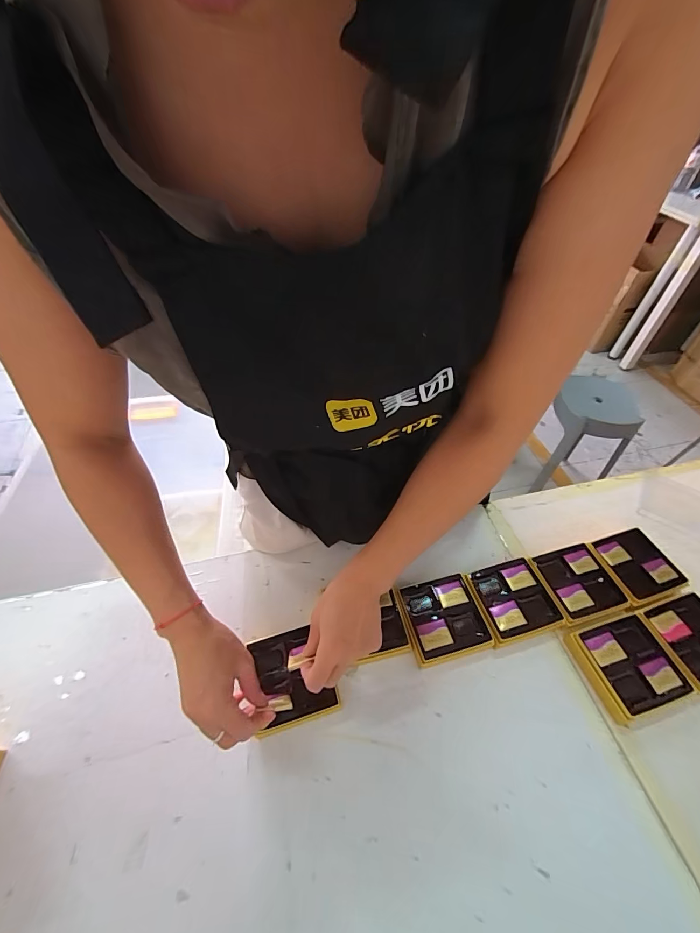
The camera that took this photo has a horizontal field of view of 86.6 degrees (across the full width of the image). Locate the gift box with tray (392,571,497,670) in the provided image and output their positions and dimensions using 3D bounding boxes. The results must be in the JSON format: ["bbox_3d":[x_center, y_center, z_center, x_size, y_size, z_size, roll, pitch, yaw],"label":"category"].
[{"bbox_3d":[0.119,0.200,0.490,0.099,0.026,0.099,-11,50,-10],"label":"gift box with tray"}]

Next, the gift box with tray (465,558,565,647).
[{"bbox_3d":[0.218,0.179,0.504,0.101,0.030,0.096,-12,50,-11],"label":"gift box with tray"}]

